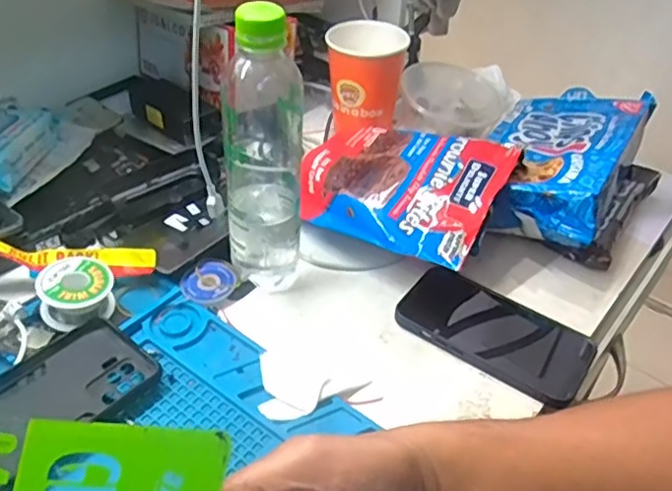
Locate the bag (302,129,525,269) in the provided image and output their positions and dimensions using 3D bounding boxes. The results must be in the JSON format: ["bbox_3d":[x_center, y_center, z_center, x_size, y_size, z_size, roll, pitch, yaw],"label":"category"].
[{"bbox_3d":[0.056,-0.053,0.575,0.186,0.042,0.134,17,66,27],"label":"bag"}]

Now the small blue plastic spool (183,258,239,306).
[{"bbox_3d":[-0.106,0.030,0.521,0.041,0.009,0.044,2,40,-2],"label":"small blue plastic spool"}]

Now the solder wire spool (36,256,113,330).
[{"bbox_3d":[-0.197,0.034,0.473,0.052,0.028,0.046,-12,44,-16],"label":"solder wire spool"}]

